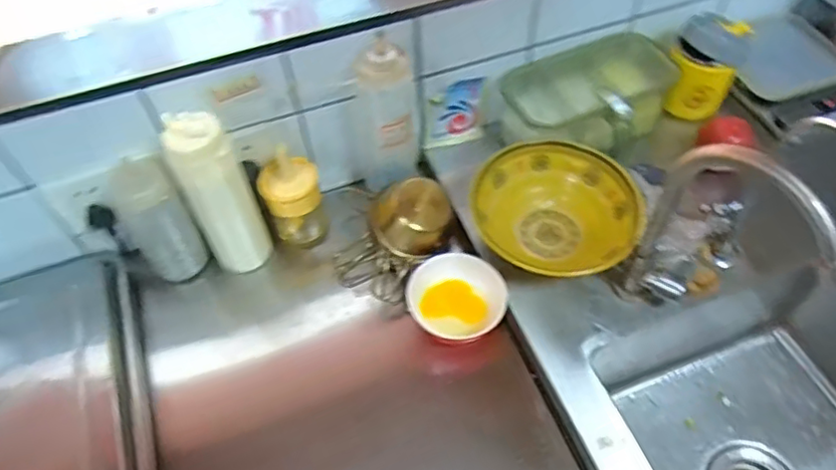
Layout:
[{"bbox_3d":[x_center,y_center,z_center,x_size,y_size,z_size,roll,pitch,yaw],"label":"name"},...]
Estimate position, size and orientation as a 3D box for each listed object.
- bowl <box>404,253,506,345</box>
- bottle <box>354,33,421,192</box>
[{"bbox_3d":[0.043,0.075,0.692,0.110,0.060,0.094,7,55,4],"label":"bowl"},{"bbox_3d":[-0.040,-0.146,0.741,0.081,0.207,0.082,-3,54,0],"label":"bottle"}]

